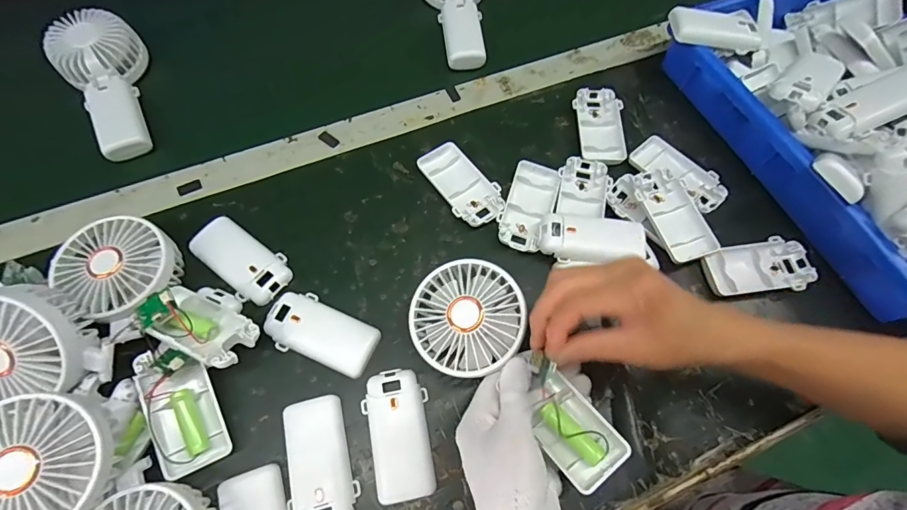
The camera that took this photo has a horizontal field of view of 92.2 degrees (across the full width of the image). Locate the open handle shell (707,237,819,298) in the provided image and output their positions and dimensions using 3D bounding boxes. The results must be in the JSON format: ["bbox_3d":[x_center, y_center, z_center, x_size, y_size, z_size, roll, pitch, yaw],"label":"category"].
[{"bbox_3d":[0.281,0.011,0.401,0.093,0.011,0.047,-7,65,-4],"label":"open handle shell"}]

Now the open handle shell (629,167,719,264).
[{"bbox_3d":[0.202,-0.037,0.410,0.047,0.021,0.095,-16,66,-8],"label":"open handle shell"}]

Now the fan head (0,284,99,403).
[{"bbox_3d":[-0.308,0.061,0.309,0.089,0.048,0.079,-16,101,0],"label":"fan head"}]

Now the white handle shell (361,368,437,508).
[{"bbox_3d":[-0.042,0.138,0.339,0.047,0.017,0.093,-11,65,-6],"label":"white handle shell"}]

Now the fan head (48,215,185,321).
[{"bbox_3d":[-0.270,0.009,0.356,0.084,0.034,0.077,0,65,-1],"label":"fan head"}]

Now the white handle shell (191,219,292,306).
[{"bbox_3d":[-0.193,0.002,0.395,0.101,0.013,0.050,39,70,16],"label":"white handle shell"}]

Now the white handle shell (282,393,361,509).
[{"bbox_3d":[-0.102,0.156,0.328,0.047,0.011,0.093,-16,66,-8],"label":"white handle shell"}]

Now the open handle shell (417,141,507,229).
[{"bbox_3d":[0.008,-0.069,0.429,0.048,0.013,0.096,-31,69,-14],"label":"open handle shell"}]

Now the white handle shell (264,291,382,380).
[{"bbox_3d":[-0.111,0.065,0.368,0.092,0.014,0.047,23,67,10],"label":"white handle shell"}]

